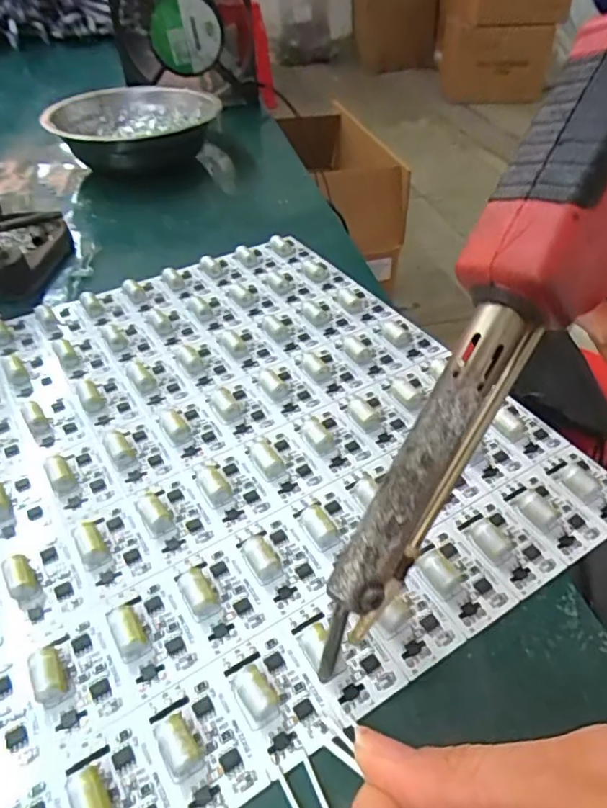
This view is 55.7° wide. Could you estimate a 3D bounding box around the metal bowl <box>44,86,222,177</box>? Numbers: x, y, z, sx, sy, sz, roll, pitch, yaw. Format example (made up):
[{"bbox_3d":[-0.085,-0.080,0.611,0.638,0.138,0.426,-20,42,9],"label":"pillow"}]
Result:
[{"bbox_3d":[-0.136,-0.219,0.468,0.131,0.042,0.126,-17,46,-17],"label":"metal bowl"}]

